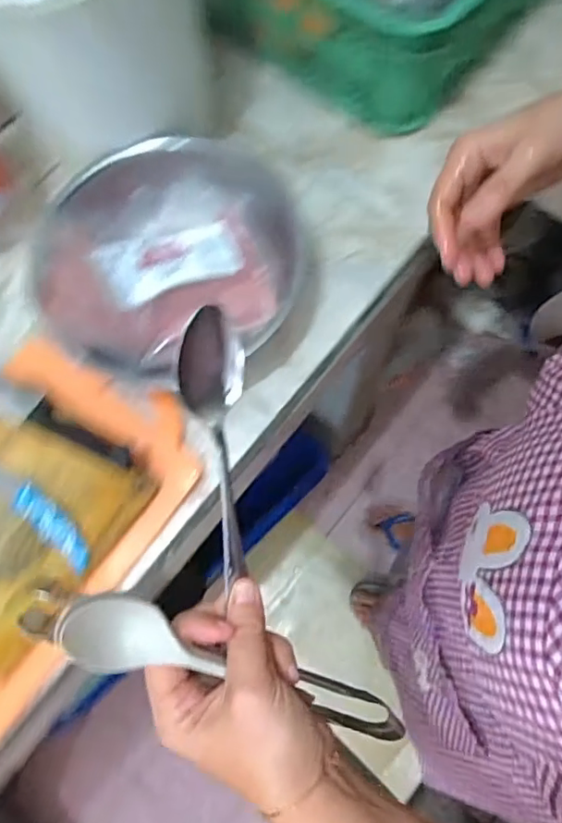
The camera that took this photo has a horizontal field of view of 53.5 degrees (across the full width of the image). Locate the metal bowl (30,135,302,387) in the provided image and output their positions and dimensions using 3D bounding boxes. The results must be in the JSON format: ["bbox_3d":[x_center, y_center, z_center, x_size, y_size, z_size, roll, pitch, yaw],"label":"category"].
[{"bbox_3d":[-0.101,-0.153,0.548,0.239,0.102,0.239,-1,68,2],"label":"metal bowl"}]

